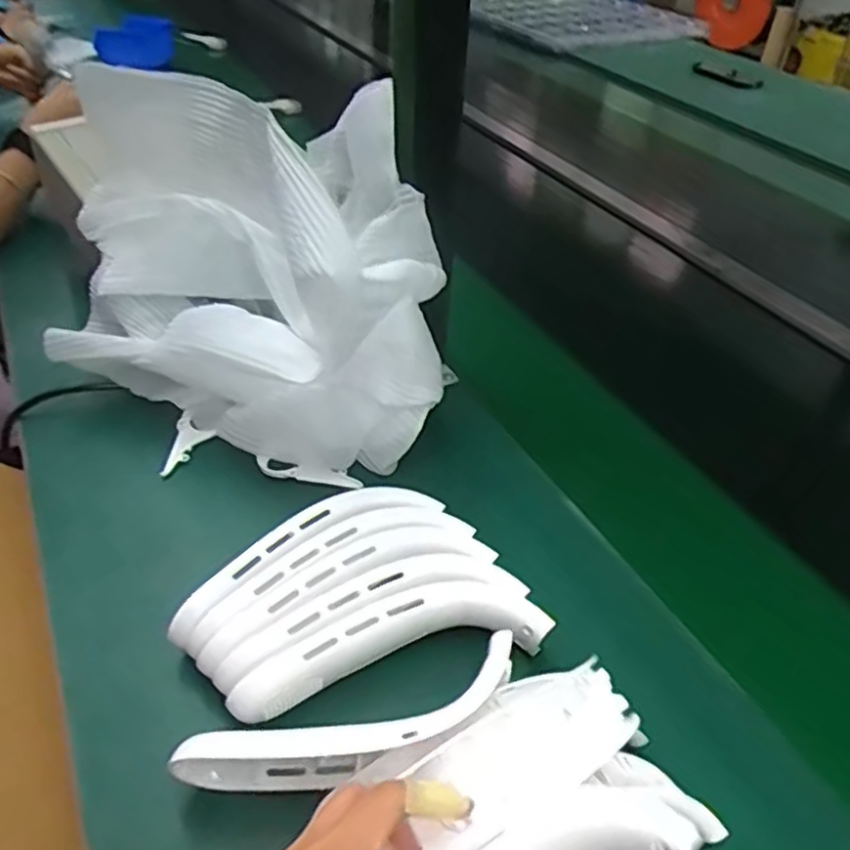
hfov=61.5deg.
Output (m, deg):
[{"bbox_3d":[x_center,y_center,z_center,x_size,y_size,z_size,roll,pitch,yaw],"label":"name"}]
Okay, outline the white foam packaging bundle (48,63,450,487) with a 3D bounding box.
[{"bbox_3d":[-0.149,-0.146,0.646,0.375,0.230,0.250,17,42,16],"label":"white foam packaging bundle"}]

